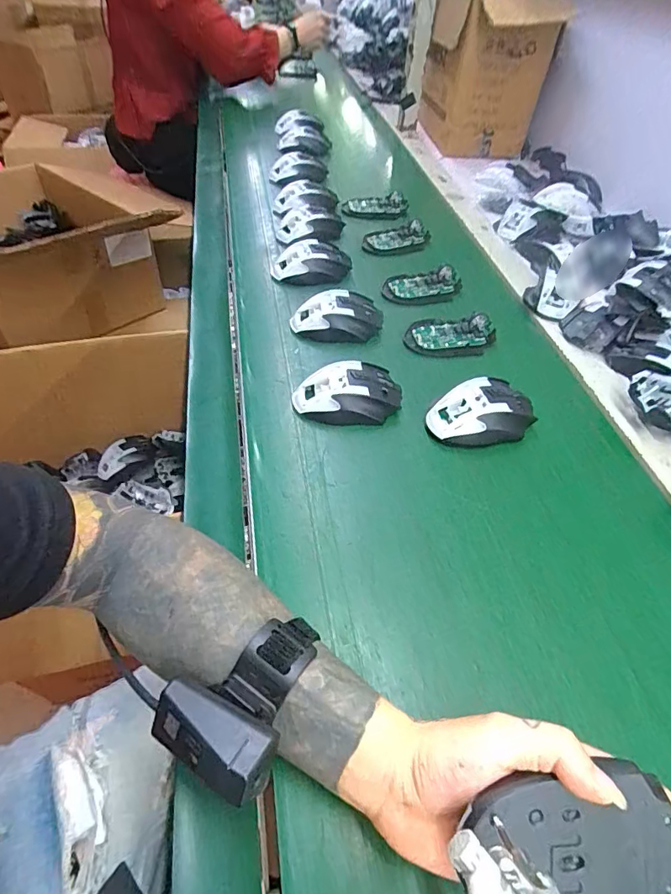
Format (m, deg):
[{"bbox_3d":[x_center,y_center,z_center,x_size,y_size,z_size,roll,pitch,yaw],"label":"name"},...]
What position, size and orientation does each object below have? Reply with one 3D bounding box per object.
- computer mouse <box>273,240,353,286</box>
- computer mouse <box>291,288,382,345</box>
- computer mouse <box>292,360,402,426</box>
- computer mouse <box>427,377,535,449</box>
[{"bbox_3d":[-0.035,-0.265,0.692,0.115,0.038,0.083,2,49,-3],"label":"computer mouse"},{"bbox_3d":[0.005,-0.164,0.606,0.117,0.039,0.080,-10,51,-13],"label":"computer mouse"},{"bbox_3d":[0.014,-0.060,0.517,0.118,0.035,0.073,-9,50,-12],"label":"computer mouse"},{"bbox_3d":[0.156,-0.037,0.504,0.110,0.041,0.067,-14,52,-16],"label":"computer mouse"}]

